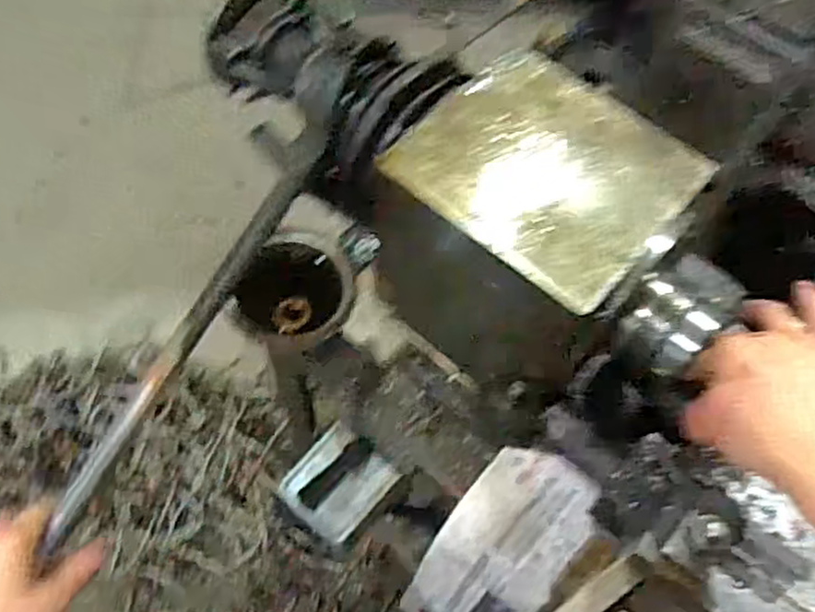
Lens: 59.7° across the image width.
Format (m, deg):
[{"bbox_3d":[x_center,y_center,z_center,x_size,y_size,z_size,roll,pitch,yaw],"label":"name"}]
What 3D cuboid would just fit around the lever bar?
[{"bbox_3d":[-0.149,0.008,0.513,0.015,0.018,0.345,25,70,11],"label":"lever bar"}]

